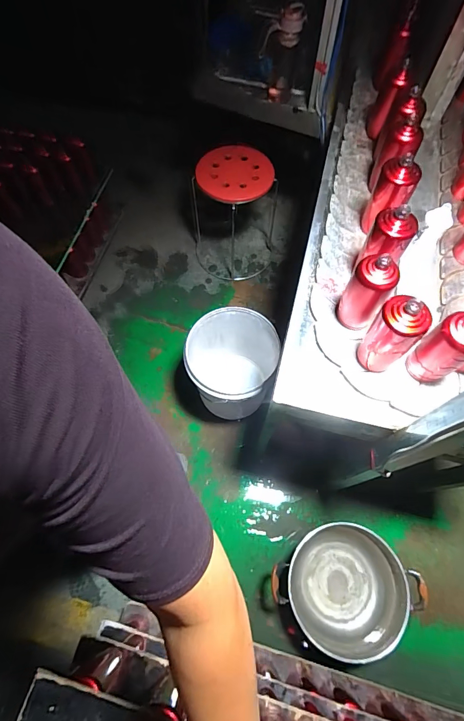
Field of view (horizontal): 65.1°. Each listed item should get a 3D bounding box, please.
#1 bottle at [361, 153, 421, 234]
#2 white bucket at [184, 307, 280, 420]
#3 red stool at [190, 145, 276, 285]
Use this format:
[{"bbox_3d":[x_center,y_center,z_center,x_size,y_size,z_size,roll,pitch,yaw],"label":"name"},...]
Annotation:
[{"bbox_3d":[0.370,-0.388,0.847,0.081,0.182,0.070,13,64,7],"label":"bottle"},{"bbox_3d":[-0.008,0.040,1.314,0.287,0.376,0.324,-1,63,0],"label":"white bucket"},{"bbox_3d":[0.009,-0.662,1.611,0.331,0.420,0.331,1,63,1],"label":"red stool"}]

